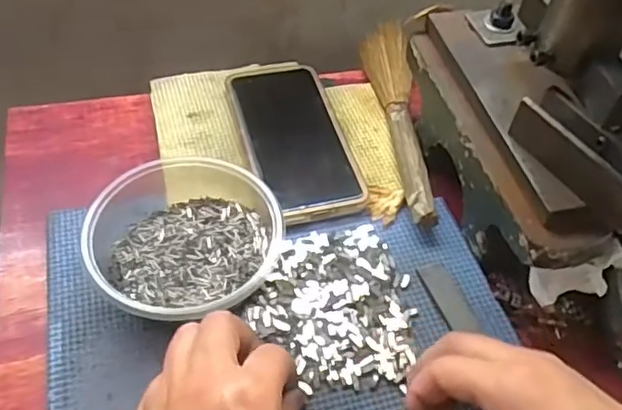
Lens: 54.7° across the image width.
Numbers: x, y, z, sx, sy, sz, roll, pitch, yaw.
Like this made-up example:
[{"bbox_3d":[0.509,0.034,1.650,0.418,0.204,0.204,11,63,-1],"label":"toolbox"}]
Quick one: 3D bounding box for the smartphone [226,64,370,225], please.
[{"bbox_3d":[-0.015,-0.055,0.461,0.074,0.010,0.161,-10,53,-13],"label":"smartphone"}]

